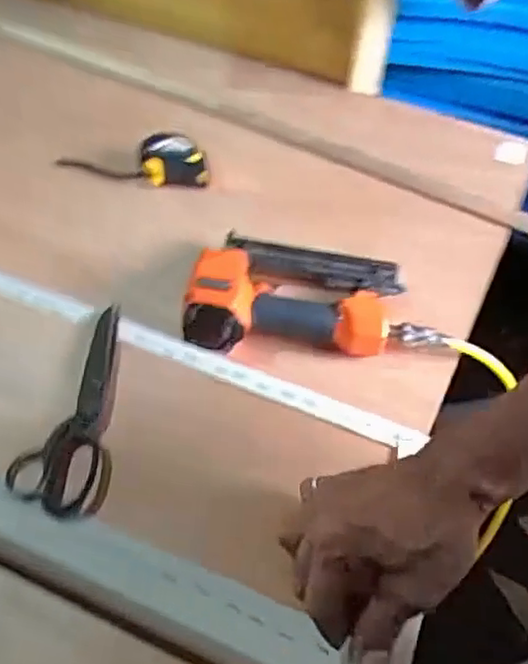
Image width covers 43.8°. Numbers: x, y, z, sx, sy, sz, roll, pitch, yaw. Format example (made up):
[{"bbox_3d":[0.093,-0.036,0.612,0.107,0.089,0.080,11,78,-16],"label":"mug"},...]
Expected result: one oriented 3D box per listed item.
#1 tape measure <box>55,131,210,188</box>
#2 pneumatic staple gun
[{"bbox_3d":[-0.168,-0.217,0.827,0.194,0.039,0.065,0,45,-7],"label":"tape measure"},{"bbox_3d":[0.041,-0.046,0.669,0.240,0.061,0.149,1,45,-6],"label":"pneumatic staple gun"}]

